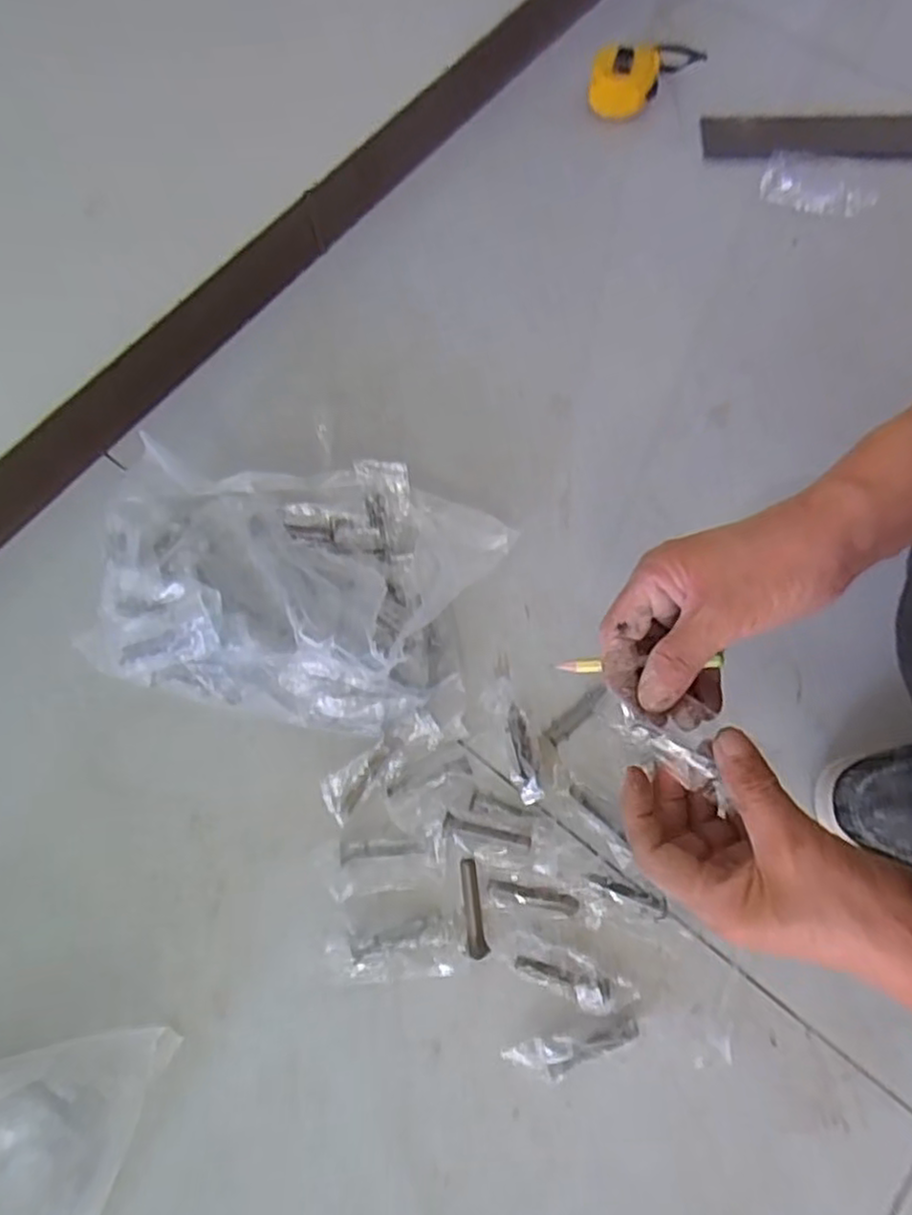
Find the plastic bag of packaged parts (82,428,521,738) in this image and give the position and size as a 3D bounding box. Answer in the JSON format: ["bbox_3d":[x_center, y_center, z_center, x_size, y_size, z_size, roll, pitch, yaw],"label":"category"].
[{"bbox_3d":[-0.119,-0.022,0.505,0.285,0.102,0.197,10,70,6],"label":"plastic bag of packaged parts"}]

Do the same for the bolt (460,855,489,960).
[{"bbox_3d":[0.011,0.196,0.456,0.012,0.009,0.060,-7,70,0],"label":"bolt"}]

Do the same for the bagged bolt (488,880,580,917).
[{"bbox_3d":[0.050,0.192,0.463,0.059,0.012,0.012,11,71,6],"label":"bagged bolt"}]

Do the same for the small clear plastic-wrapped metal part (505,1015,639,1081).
[{"bbox_3d":[0.073,0.273,0.430,0.082,0.016,0.022,-10,70,-1],"label":"small clear plastic-wrapped metal part"}]

